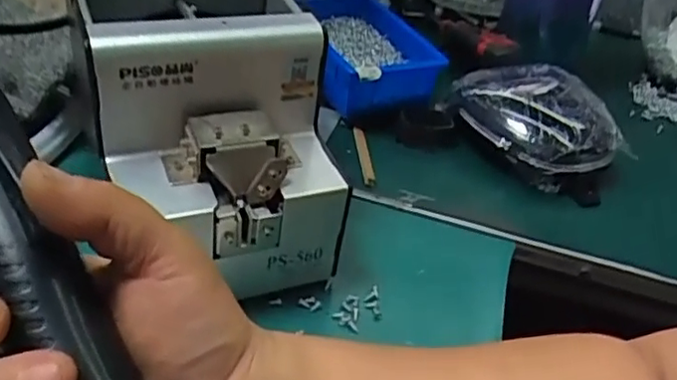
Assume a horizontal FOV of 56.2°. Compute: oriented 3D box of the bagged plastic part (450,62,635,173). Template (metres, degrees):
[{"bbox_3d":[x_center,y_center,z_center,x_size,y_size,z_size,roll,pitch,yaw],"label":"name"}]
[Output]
[{"bbox_3d":[0.162,-0.062,0.520,0.109,0.035,0.115,-7,43,-19],"label":"bagged plastic part"}]

